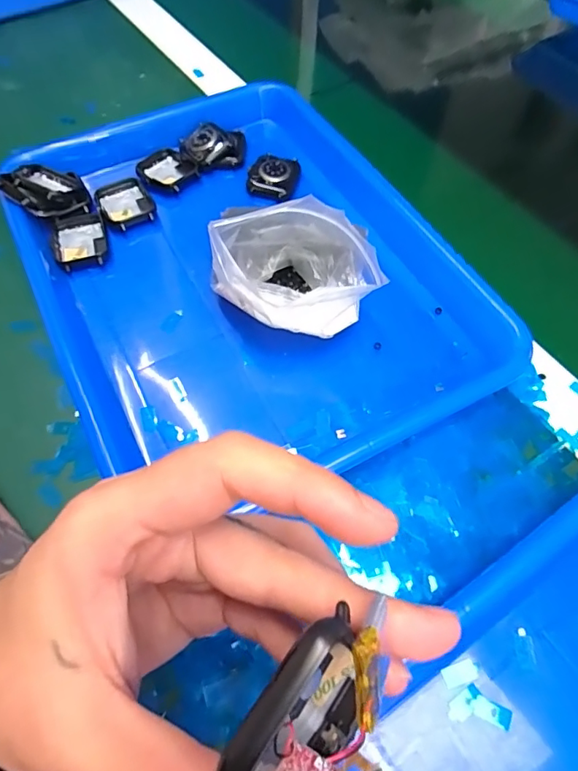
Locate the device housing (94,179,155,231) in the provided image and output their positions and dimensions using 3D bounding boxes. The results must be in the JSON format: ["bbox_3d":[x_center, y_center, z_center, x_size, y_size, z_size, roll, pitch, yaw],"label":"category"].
[{"bbox_3d":[-0.122,-0.134,0.371,0.037,0.011,0.047,-23,62,-13],"label":"device housing"}]

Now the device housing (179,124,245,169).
[{"bbox_3d":[-0.060,-0.194,0.400,0.052,0.018,0.043,-11,60,-6],"label":"device housing"}]

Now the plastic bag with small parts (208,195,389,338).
[{"bbox_3d":[0.001,-0.074,0.300,0.091,0.076,0.068,-13,60,-7],"label":"plastic bag with small parts"}]

